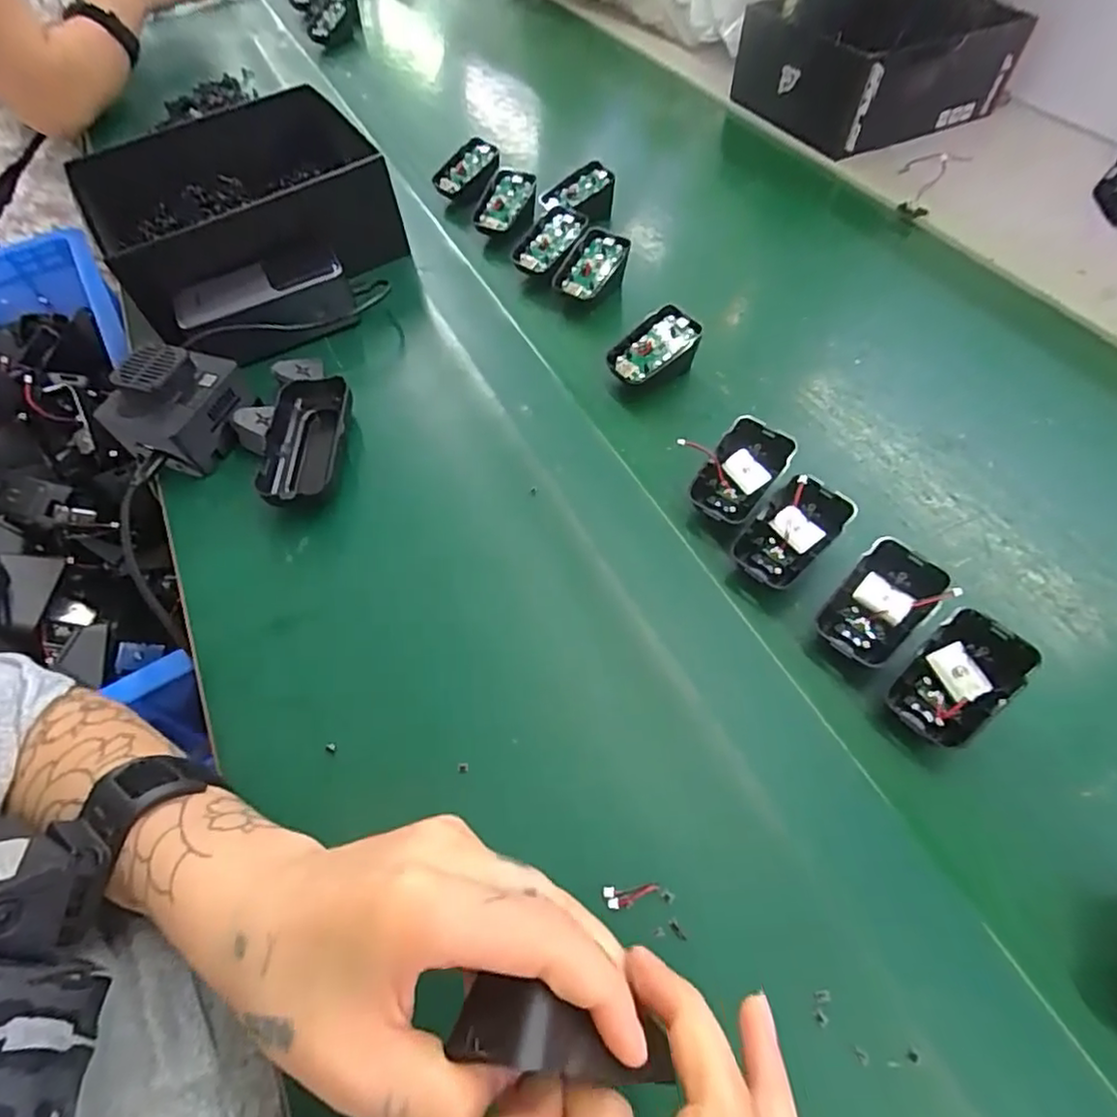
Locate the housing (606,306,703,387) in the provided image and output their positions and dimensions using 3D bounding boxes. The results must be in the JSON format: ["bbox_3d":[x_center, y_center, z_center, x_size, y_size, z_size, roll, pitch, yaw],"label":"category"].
[{"bbox_3d":[0.071,-0.155,0.470,0.069,0.041,0.048,-23,58,-9],"label":"housing"}]

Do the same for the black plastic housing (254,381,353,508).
[{"bbox_3d":[-0.177,-0.077,0.436,0.057,0.031,0.112,-8,56,2],"label":"black plastic housing"}]

